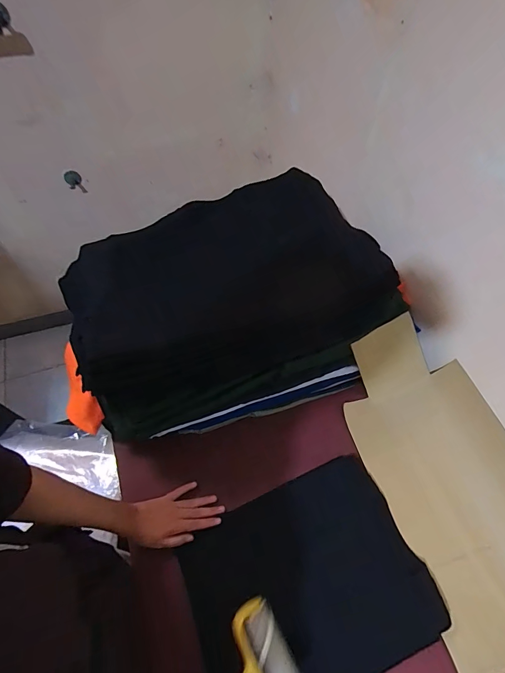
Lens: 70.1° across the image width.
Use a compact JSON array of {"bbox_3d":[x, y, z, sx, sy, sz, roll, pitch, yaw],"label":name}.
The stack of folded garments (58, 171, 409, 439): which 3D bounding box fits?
[{"bbox_3d":[-0.049,-0.045,0.707,0.532,0.231,0.412,-23,62,-15],"label":"stack of folded garments"}]

